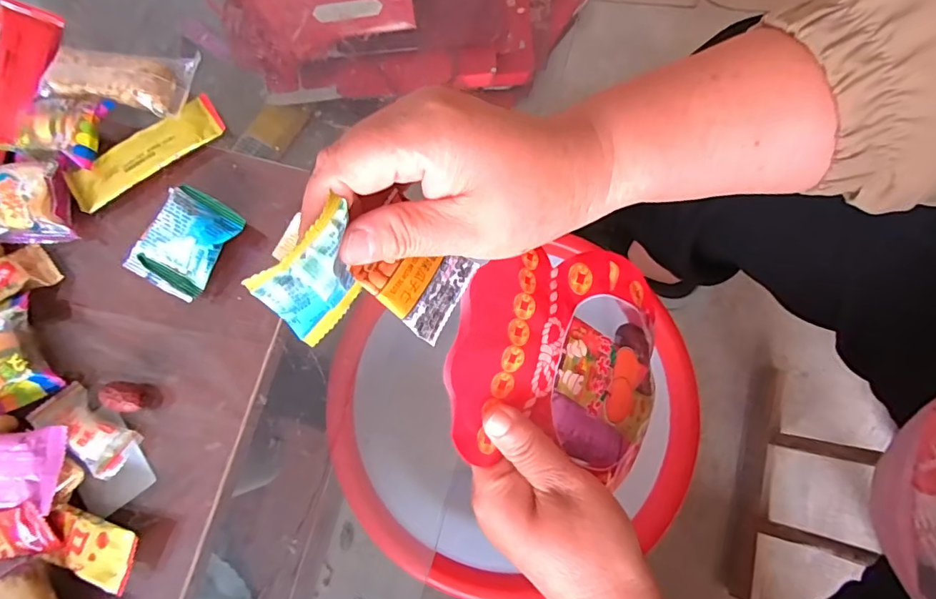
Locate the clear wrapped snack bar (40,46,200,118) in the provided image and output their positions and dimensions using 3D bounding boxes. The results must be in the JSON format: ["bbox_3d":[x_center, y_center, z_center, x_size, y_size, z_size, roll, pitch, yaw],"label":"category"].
[{"bbox_3d":[-0.230,-0.149,0.322,0.089,0.019,0.044,10,79,4],"label":"clear wrapped snack bar"}]

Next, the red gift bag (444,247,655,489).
[{"bbox_3d":[0.060,0.031,0.295,0.164,0.019,0.132,20,76,-34],"label":"red gift bag"}]

